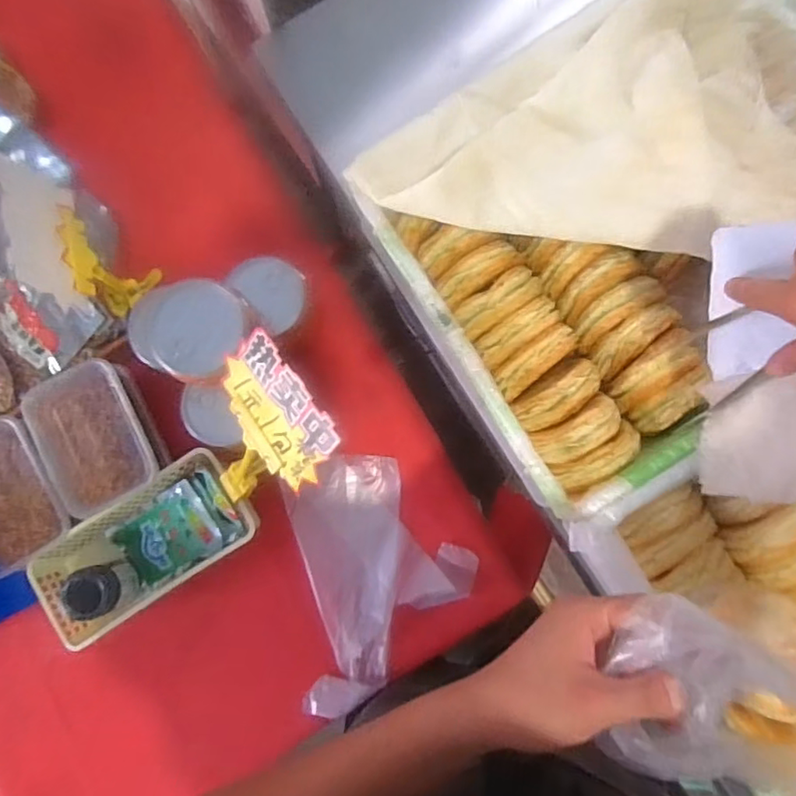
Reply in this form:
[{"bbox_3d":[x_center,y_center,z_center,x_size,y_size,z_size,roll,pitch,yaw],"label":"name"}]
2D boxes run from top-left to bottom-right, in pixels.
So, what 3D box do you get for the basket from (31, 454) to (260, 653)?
[{"bbox_3d":[-0.310,0.184,0.734,0.273,0.079,0.124,-33,85,-2],"label":"basket"}]

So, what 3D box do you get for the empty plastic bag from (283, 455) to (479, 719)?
[{"bbox_3d":[-0.019,0.227,0.759,0.218,0.010,0.304,-7,84,0],"label":"empty plastic bag"}]

